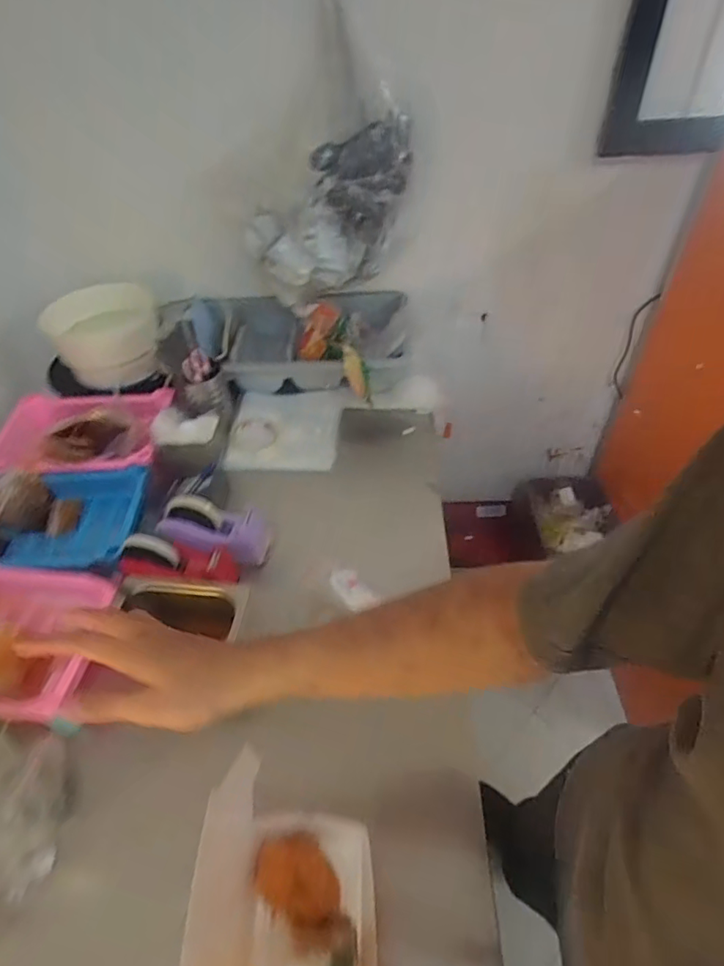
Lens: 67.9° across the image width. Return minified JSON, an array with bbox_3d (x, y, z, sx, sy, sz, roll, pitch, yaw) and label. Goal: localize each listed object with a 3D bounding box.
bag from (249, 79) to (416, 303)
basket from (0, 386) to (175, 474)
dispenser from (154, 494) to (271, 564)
[{"bbox_3d":[-0.068,-0.511,1.020,0.296,0.294,0.164,16,50,18],"label":"bag"},{"bbox_3d":[-0.506,-0.094,0.981,0.298,0.063,0.201,-6,47,-2],"label":"basket"},{"bbox_3d":[-0.219,0.065,0.823,0.162,0.066,0.059,20,45,-16],"label":"dispenser"}]

